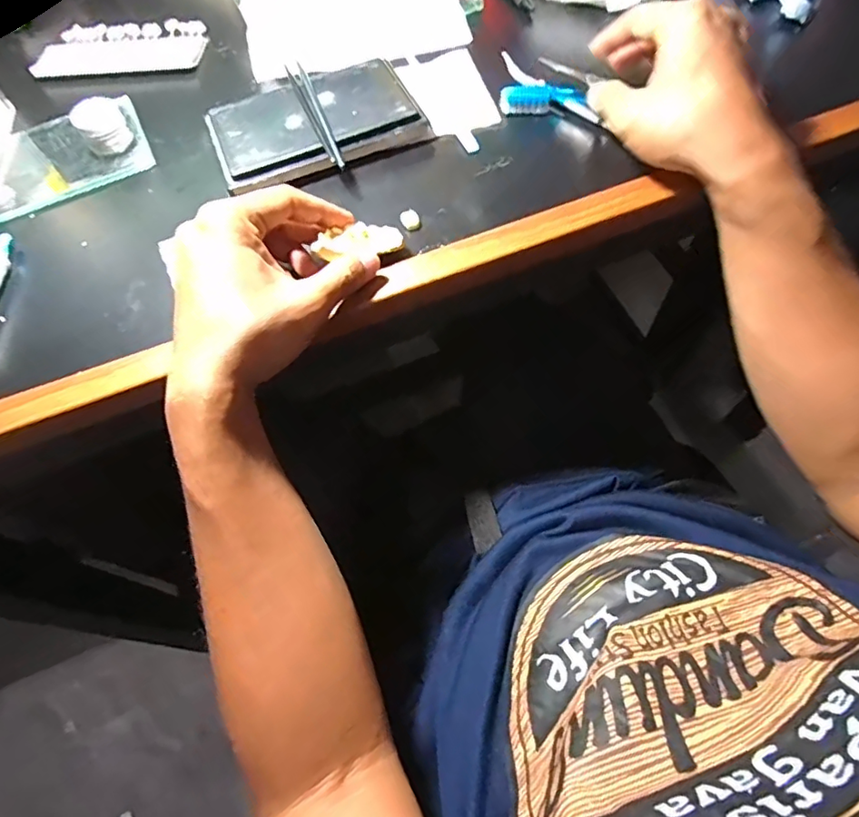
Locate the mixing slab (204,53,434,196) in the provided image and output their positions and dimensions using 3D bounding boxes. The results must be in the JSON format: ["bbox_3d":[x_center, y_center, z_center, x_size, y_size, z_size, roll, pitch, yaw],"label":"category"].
[{"bbox_3d":[-0.087,-0.216,0.400,0.150,0.022,0.090,-23,64,-8],"label":"mixing slab"}]

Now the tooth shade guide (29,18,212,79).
[{"bbox_3d":[-0.281,-0.333,0.485,0.147,0.010,0.069,-2,63,3],"label":"tooth shade guide"}]

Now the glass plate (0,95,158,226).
[{"bbox_3d":[-0.324,-0.192,0.414,0.193,0.011,0.117,-26,64,-9],"label":"glass plate"}]

